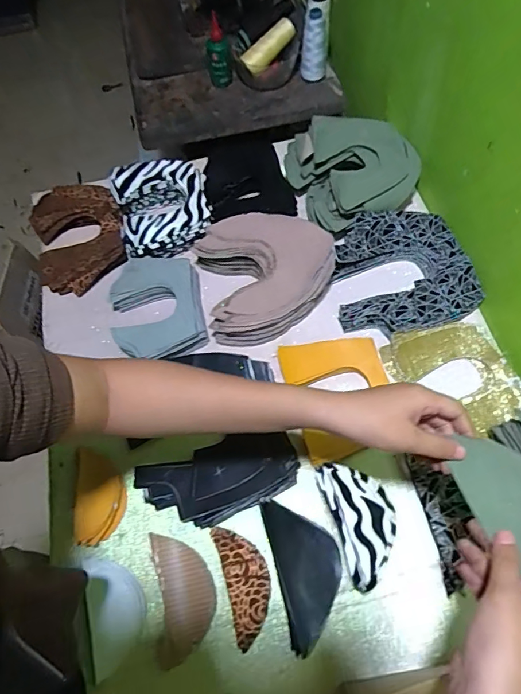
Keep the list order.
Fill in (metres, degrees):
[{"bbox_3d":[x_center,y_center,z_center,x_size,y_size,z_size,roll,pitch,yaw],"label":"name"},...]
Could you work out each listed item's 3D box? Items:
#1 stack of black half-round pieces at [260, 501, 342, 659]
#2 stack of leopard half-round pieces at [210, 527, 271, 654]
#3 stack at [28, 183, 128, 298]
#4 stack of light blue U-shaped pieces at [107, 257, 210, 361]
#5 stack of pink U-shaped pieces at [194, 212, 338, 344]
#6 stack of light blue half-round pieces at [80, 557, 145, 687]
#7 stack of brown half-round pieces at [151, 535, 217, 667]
[{"bbox_3d":[0.051,0.238,0.494,0.068,0.035,0.140,-13,64,-3],"label":"stack of black half-round pieces"},{"bbox_3d":[-0.015,0.255,0.502,0.048,0.021,0.117,-17,65,-5],"label":"stack of leopard half-round pieces"},{"bbox_3d":[-0.283,-0.174,0.714,0.135,0.040,0.178,-17,65,-5],"label":"stack"},{"bbox_3d":[-0.146,-0.054,0.643,0.124,0.033,0.159,-12,64,-3],"label":"stack of light blue U-shaped pieces"},{"bbox_3d":[0.010,-0.106,0.641,0.180,0.045,0.178,-12,64,-3],"label":"stack of pink U-shaped pieces"},{"bbox_3d":[-0.154,0.283,0.490,0.054,0.039,0.108,-14,64,-4],"label":"stack of light blue half-round pieces"},{"bbox_3d":[-0.082,0.269,0.500,0.062,0.023,0.122,-10,64,-2],"label":"stack of brown half-round pieces"}]

